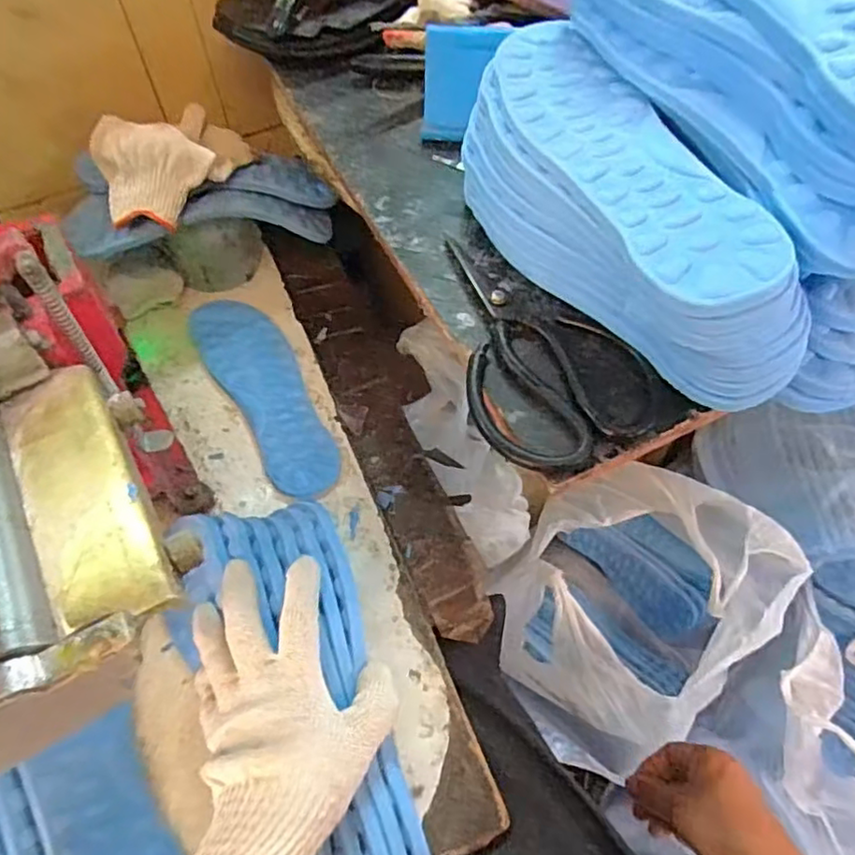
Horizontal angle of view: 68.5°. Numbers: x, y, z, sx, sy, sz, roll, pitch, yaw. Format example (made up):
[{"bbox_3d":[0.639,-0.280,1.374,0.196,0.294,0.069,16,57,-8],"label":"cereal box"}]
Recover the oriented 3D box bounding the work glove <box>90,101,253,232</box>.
[{"bbox_3d":[-0.230,-0.245,0.563,0.137,0.054,0.092,-33,61,-19],"label":"work glove"}]

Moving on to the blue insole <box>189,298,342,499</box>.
[{"bbox_3d":[-0.151,-0.043,0.588,0.076,0.014,0.253,-25,58,-22],"label":"blue insole"}]

